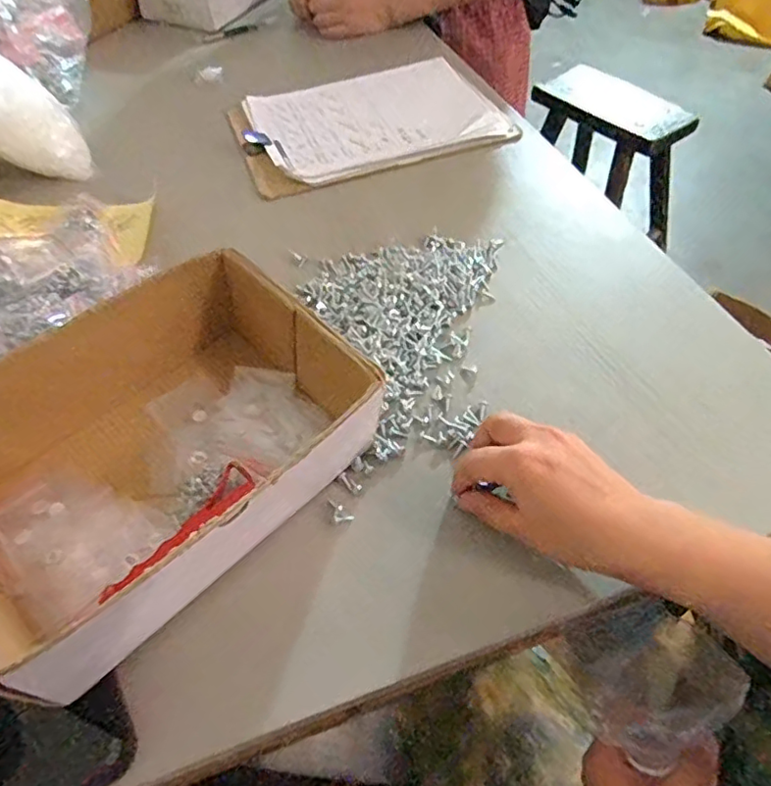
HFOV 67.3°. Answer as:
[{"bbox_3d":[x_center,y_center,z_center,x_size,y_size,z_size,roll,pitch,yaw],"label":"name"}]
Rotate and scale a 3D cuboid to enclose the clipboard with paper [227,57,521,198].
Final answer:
[{"bbox_3d":[-0.025,-0.347,0.740,0.320,0.023,0.219,-19,54,-12],"label":"clipboard with paper"}]

